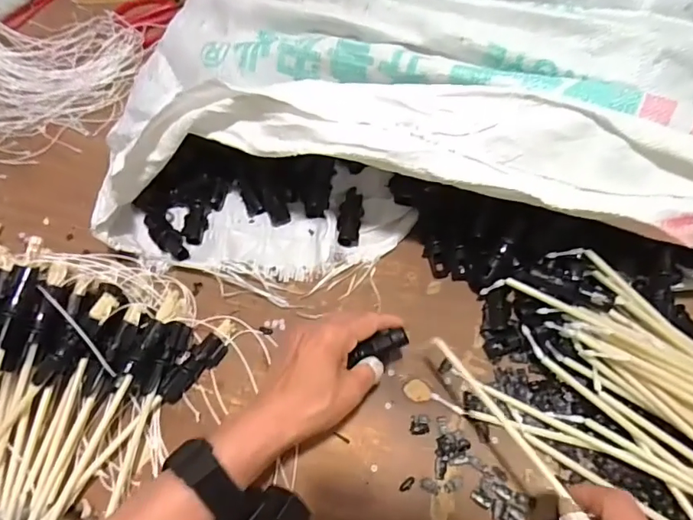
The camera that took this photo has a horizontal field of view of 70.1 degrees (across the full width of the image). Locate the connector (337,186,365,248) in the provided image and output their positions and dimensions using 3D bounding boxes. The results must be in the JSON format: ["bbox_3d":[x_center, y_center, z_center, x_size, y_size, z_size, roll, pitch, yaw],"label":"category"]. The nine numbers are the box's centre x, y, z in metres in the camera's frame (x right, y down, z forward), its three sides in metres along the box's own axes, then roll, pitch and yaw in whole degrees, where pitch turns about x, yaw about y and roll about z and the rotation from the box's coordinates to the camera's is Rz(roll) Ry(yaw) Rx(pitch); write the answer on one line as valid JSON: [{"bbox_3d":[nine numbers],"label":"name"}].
[{"bbox_3d":[0.004,-0.043,0.497,0.023,0.018,0.065,3,62,4],"label":"connector"}]

